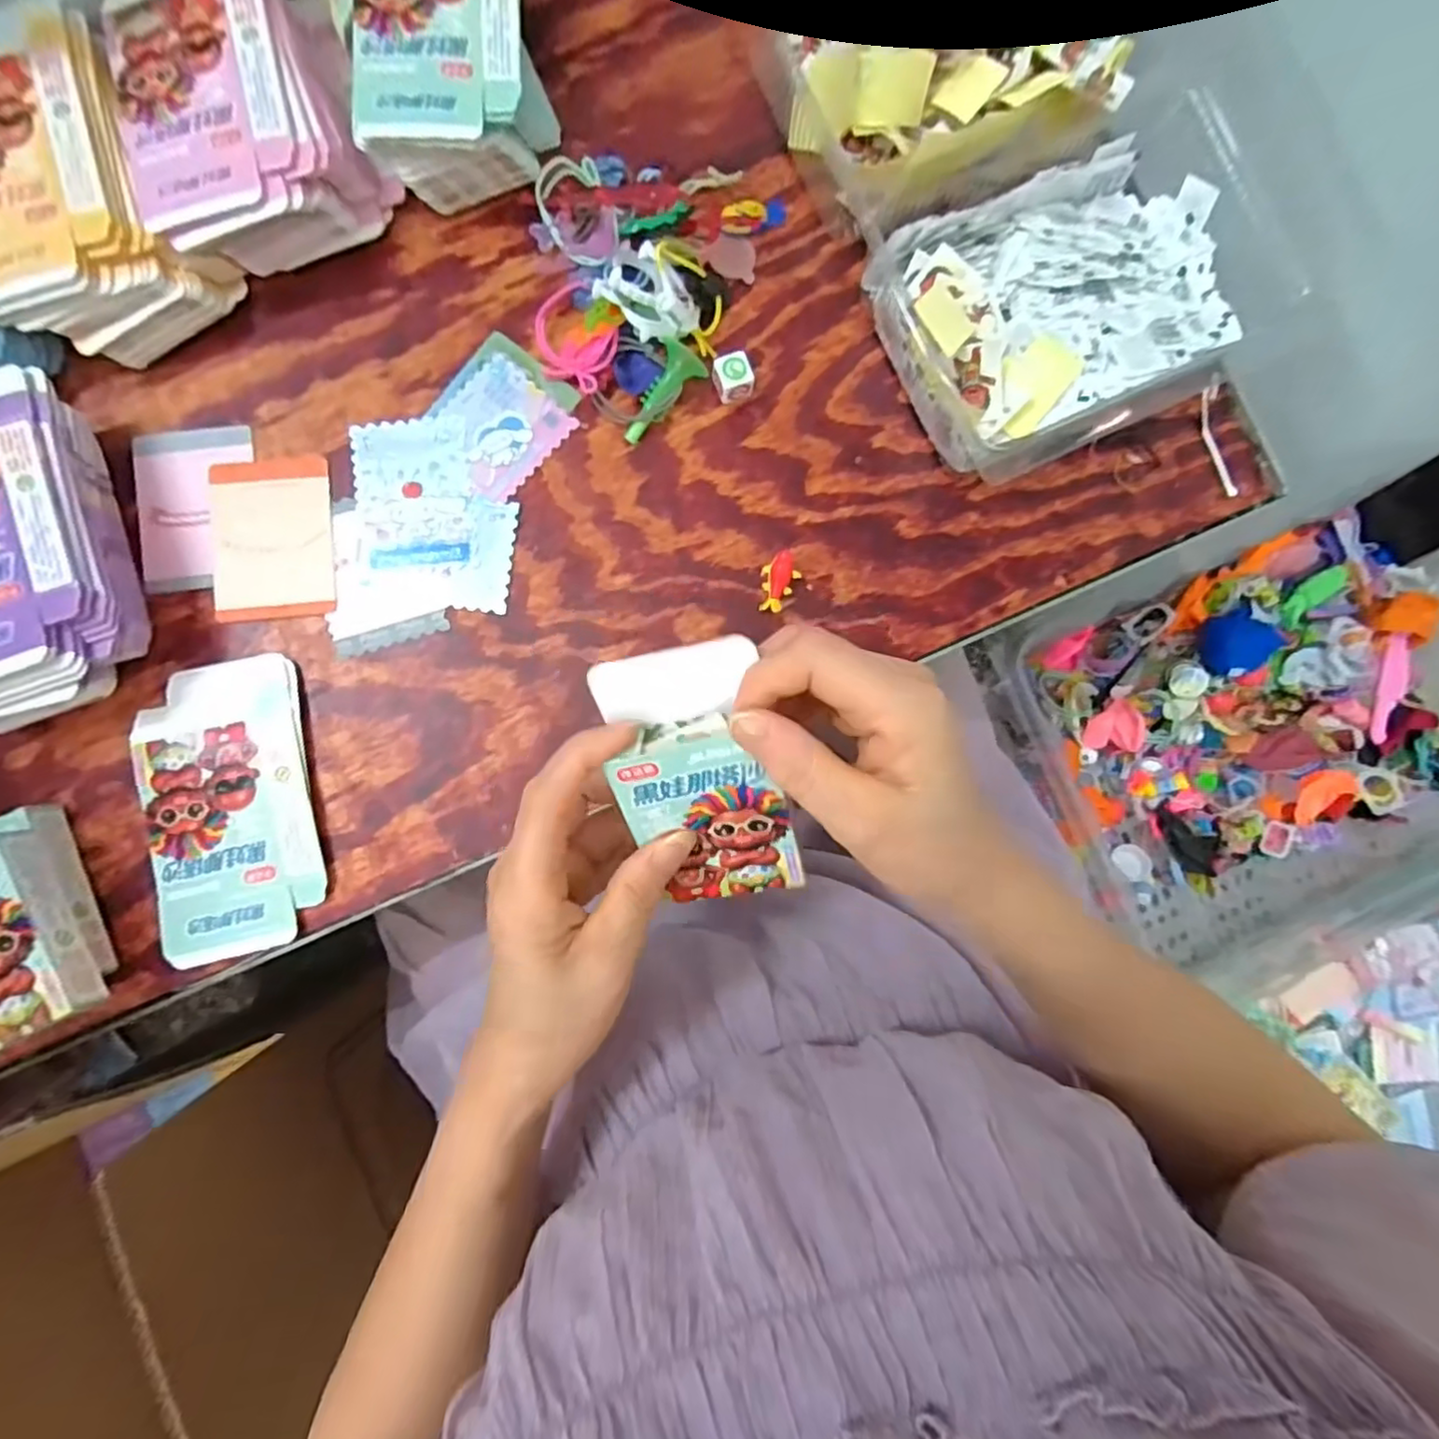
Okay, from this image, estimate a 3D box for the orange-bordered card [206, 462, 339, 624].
[{"bbox_3d":[-0.245,-0.100,0.369,0.063,0.004,0.088,-4,85,-3],"label":"orange-bordered card"}]

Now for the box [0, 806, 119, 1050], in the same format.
[{"bbox_3d":[-0.349,0.104,0.328,0.064,0.046,0.104,-31,87,-5],"label":"box"}]

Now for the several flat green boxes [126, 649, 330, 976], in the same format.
[{"bbox_3d":[-0.260,0.046,0.357,0.085,0.007,0.152,-10,86,-3],"label":"several flat green boxes"}]

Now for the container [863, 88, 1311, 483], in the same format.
[{"bbox_3d":[0.197,-0.233,0.381,0.206,0.042,0.147,-28,87,-4],"label":"container"}]

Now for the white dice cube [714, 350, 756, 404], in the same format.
[{"bbox_3d":[0.008,-0.193,0.380,0.019,0.019,0.021,-23,87,-4],"label":"white dice cube"}]

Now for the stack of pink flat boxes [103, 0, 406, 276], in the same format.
[{"bbox_3d":[-0.253,-0.322,0.361,0.116,0.053,0.145,-23,87,-4],"label":"stack of pink flat boxes"}]

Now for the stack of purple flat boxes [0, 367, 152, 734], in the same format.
[{"bbox_3d":[-0.349,-0.084,0.340,0.092,0.050,0.159,-19,86,-4],"label":"stack of purple flat boxes"}]

